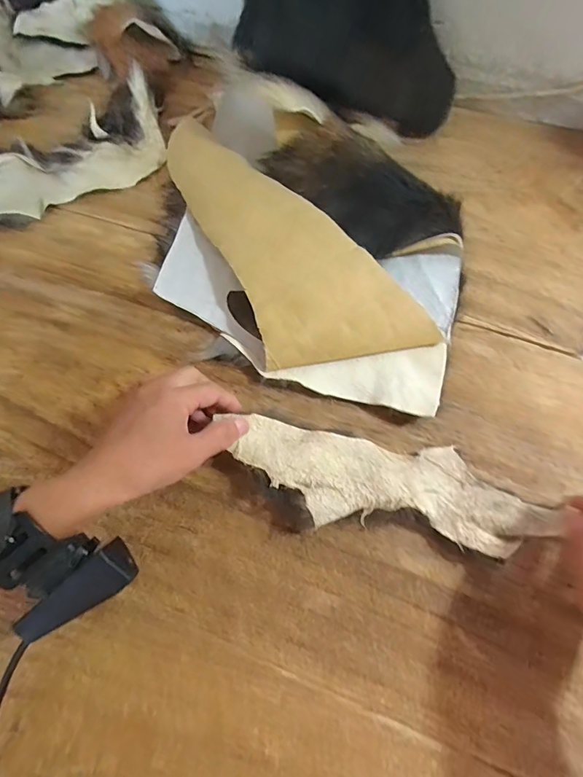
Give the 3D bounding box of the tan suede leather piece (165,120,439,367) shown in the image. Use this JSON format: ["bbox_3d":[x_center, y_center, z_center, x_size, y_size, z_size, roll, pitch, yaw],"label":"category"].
[{"bbox_3d":[-0.029,-0.135,0.382,0.121,0.033,0.331,-37,75,-10],"label":"tan suede leather piece"}]

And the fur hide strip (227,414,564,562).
[{"bbox_3d":[0.072,0.077,0.305,0.228,0.022,0.077,13,72,4],"label":"fur hide strip"}]

